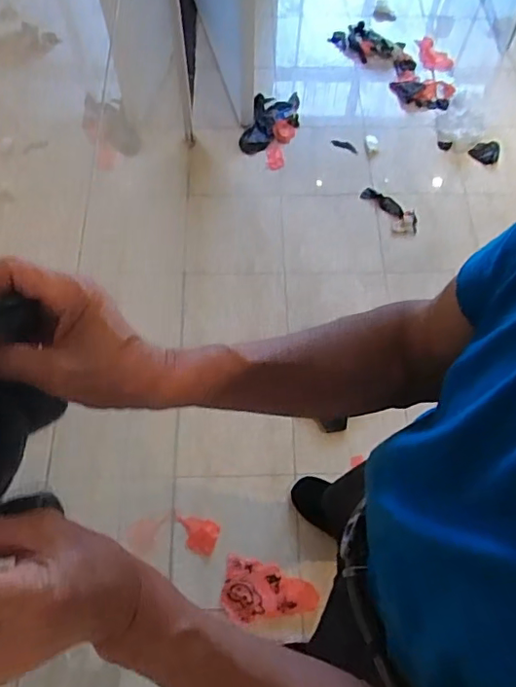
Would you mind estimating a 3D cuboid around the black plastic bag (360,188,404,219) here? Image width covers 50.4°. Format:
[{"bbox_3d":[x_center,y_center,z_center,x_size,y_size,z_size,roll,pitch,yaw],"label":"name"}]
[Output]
[{"bbox_3d":[0.368,-0.415,1.611,0.144,0.018,0.047,34,69,14],"label":"black plastic bag"}]

